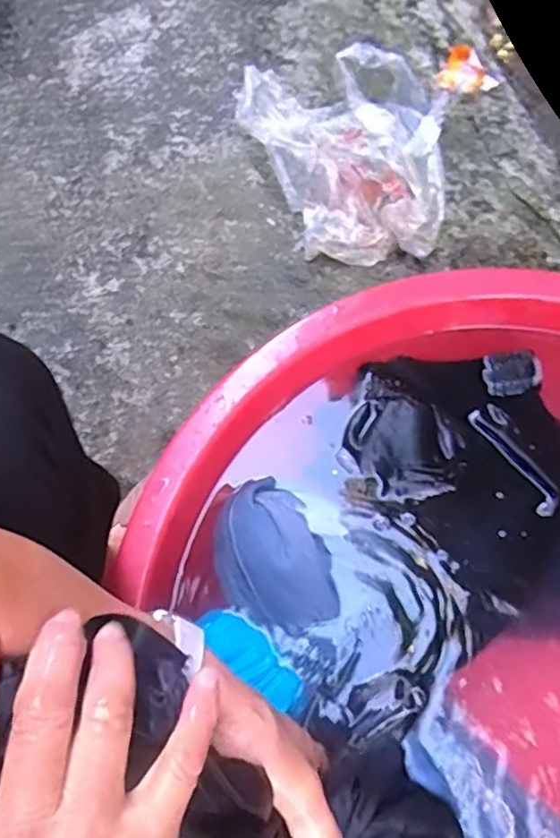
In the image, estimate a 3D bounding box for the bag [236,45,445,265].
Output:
[{"bbox_3d":[0.103,-0.360,0.849,0.267,0.051,0.319,-15,69,-4],"label":"bag"}]

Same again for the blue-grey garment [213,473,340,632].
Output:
[{"bbox_3d":[-0.009,0.120,0.560,0.094,0.035,0.135,-21,70,-5],"label":"blue-grey garment"}]

